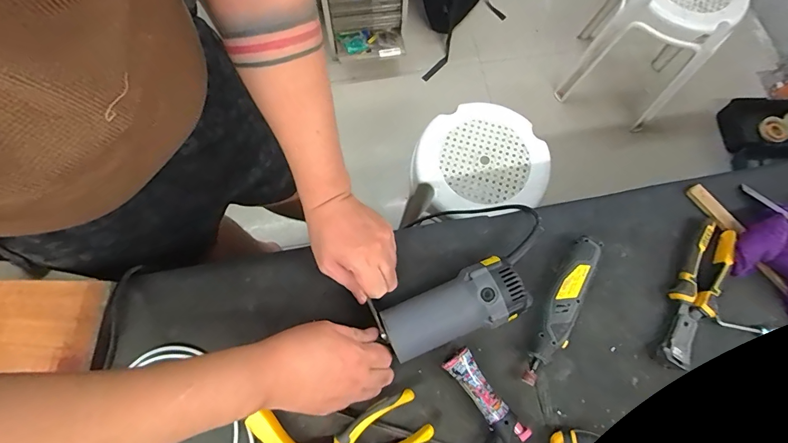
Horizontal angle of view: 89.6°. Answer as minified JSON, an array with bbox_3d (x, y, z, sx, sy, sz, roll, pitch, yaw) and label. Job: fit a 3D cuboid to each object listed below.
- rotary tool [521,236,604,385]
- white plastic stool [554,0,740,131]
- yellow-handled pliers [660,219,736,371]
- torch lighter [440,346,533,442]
[{"bbox_3d":[0.210,0.112,0.504,0.037,0.046,0.195,29,73,6],"label":"rotary tool"},{"bbox_3d":[0.813,-0.615,1.311,0.334,0.436,0.314,27,73,6],"label":"white plastic stool"},{"bbox_3d":[0.394,0.092,0.521,0.050,0.029,0.204,33,74,7],"label":"yellow-handled pliers"},{"bbox_3d":[0.091,0.217,0.460,0.072,0.037,0.117,-36,77,-12],"label":"torch lighter"}]

